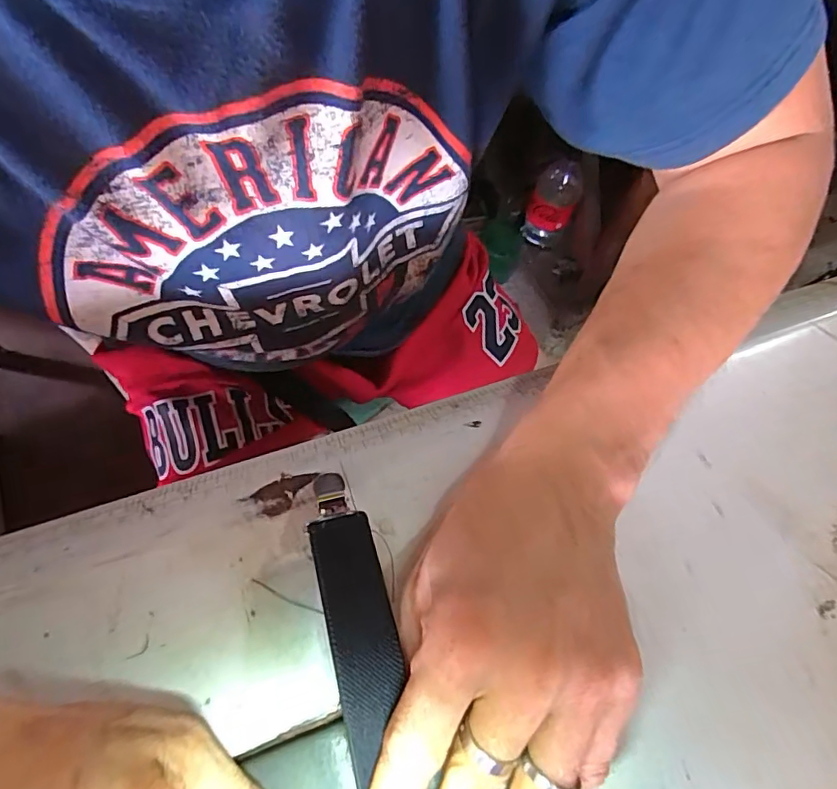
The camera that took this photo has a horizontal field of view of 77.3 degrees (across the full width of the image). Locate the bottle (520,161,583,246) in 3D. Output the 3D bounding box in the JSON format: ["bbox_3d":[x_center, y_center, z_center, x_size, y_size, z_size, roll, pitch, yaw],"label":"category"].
[{"bbox_3d":[0.272,-0.380,1.093,0.094,0.205,0.075,19,66,5],"label":"bottle"}]

